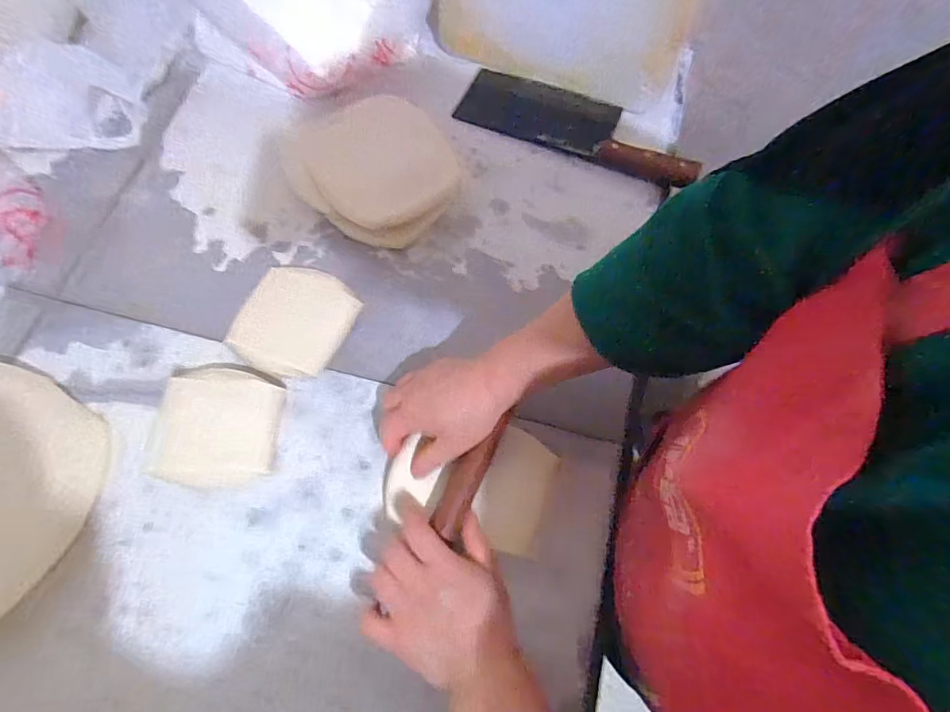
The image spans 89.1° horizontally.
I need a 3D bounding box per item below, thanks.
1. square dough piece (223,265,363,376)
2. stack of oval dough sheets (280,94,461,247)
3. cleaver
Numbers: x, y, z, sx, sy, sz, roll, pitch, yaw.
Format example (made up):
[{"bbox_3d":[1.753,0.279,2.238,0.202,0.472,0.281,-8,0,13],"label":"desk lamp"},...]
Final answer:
[{"bbox_3d":[-0.176,-0.034,0.477,0.099,0.039,0.112,24,70,9],"label":"square dough piece"},{"bbox_3d":[-0.114,-0.220,0.551,0.177,0.043,0.172,27,71,10],"label":"stack of oval dough sheets"},{"bbox_3d":[0.126,-0.286,0.588,0.293,0.030,0.091,22,70,8],"label":"cleaver"}]

